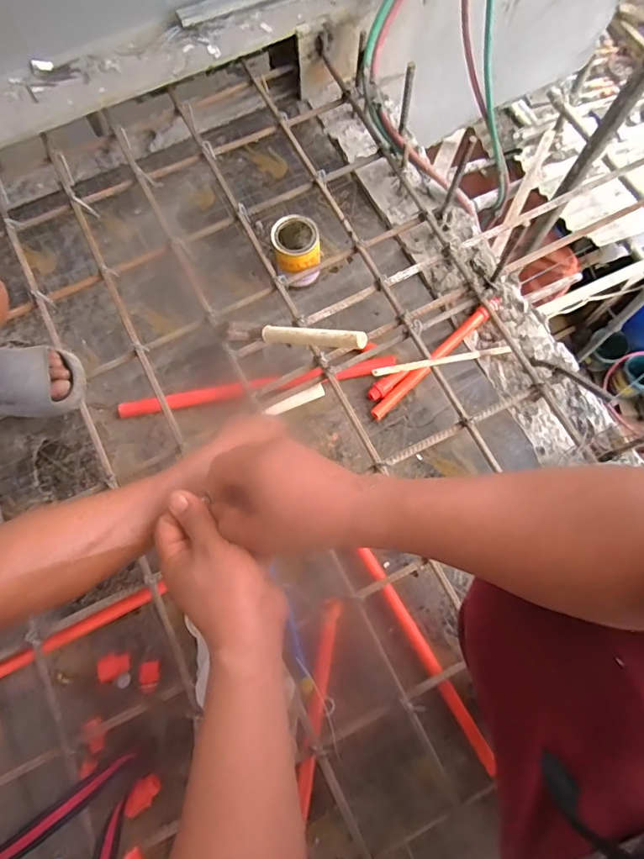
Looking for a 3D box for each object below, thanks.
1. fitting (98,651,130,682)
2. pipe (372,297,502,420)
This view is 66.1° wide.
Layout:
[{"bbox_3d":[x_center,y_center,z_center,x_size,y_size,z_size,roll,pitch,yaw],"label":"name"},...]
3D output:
[{"bbox_3d":[-0.314,0.358,0.751,0.041,0.027,0.035,-12,71,-2],"label":"fitting"},{"bbox_3d":[0.213,-0.135,0.910,0.325,0.021,0.027,-43,75,-11],"label":"pipe"}]

